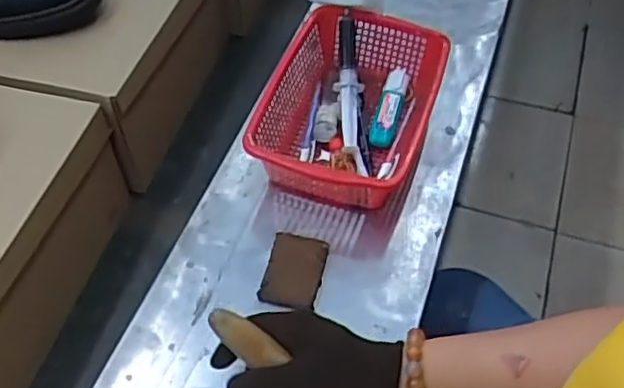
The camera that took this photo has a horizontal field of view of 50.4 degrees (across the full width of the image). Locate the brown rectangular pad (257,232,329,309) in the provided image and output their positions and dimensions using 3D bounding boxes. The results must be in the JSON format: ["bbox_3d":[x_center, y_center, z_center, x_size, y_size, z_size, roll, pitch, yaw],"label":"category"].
[{"bbox_3d":[-0.015,0.066,0.575,0.047,0.013,0.066,9,54,9],"label":"brown rectangular pad"}]

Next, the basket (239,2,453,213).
[{"bbox_3d":[0.038,-0.083,0.654,0.154,0.071,0.223,15,55,13],"label":"basket"}]

